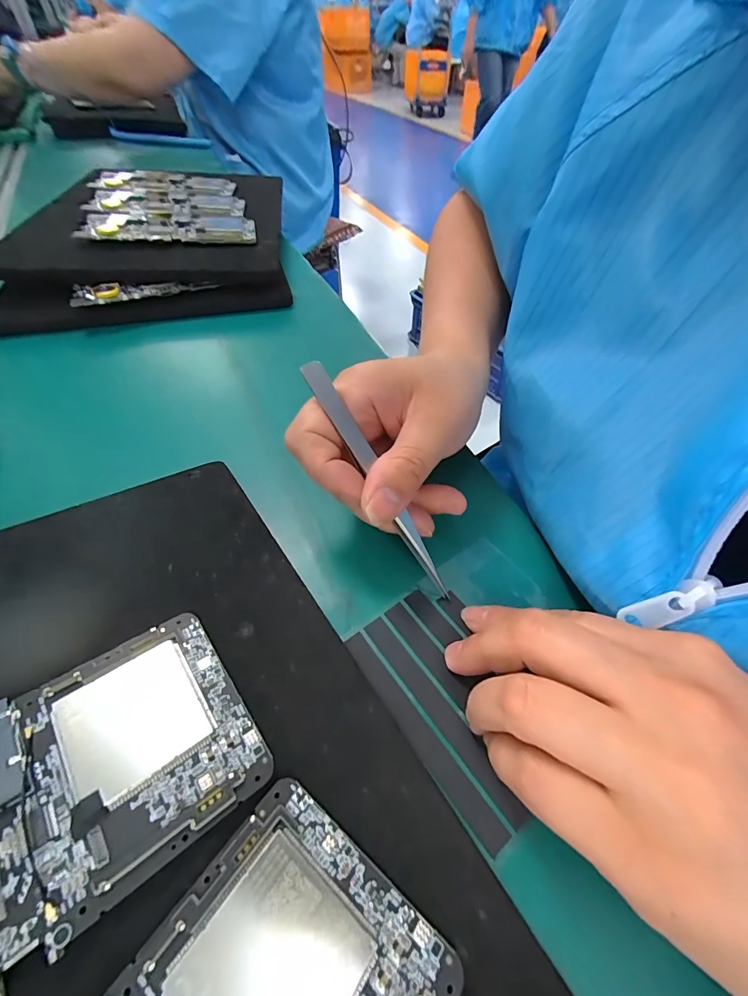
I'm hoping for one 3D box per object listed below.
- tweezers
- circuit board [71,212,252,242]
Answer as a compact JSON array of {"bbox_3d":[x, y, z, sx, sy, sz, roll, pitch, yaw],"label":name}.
[{"bbox_3d":[0.004,-0.007,0.189,0.012,0.123,0.014,-41,21,-28],"label":"tweezers"},{"bbox_3d":[-0.196,-0.262,0.391,0.154,0.019,0.073,-14,53,-12],"label":"circuit board"}]

